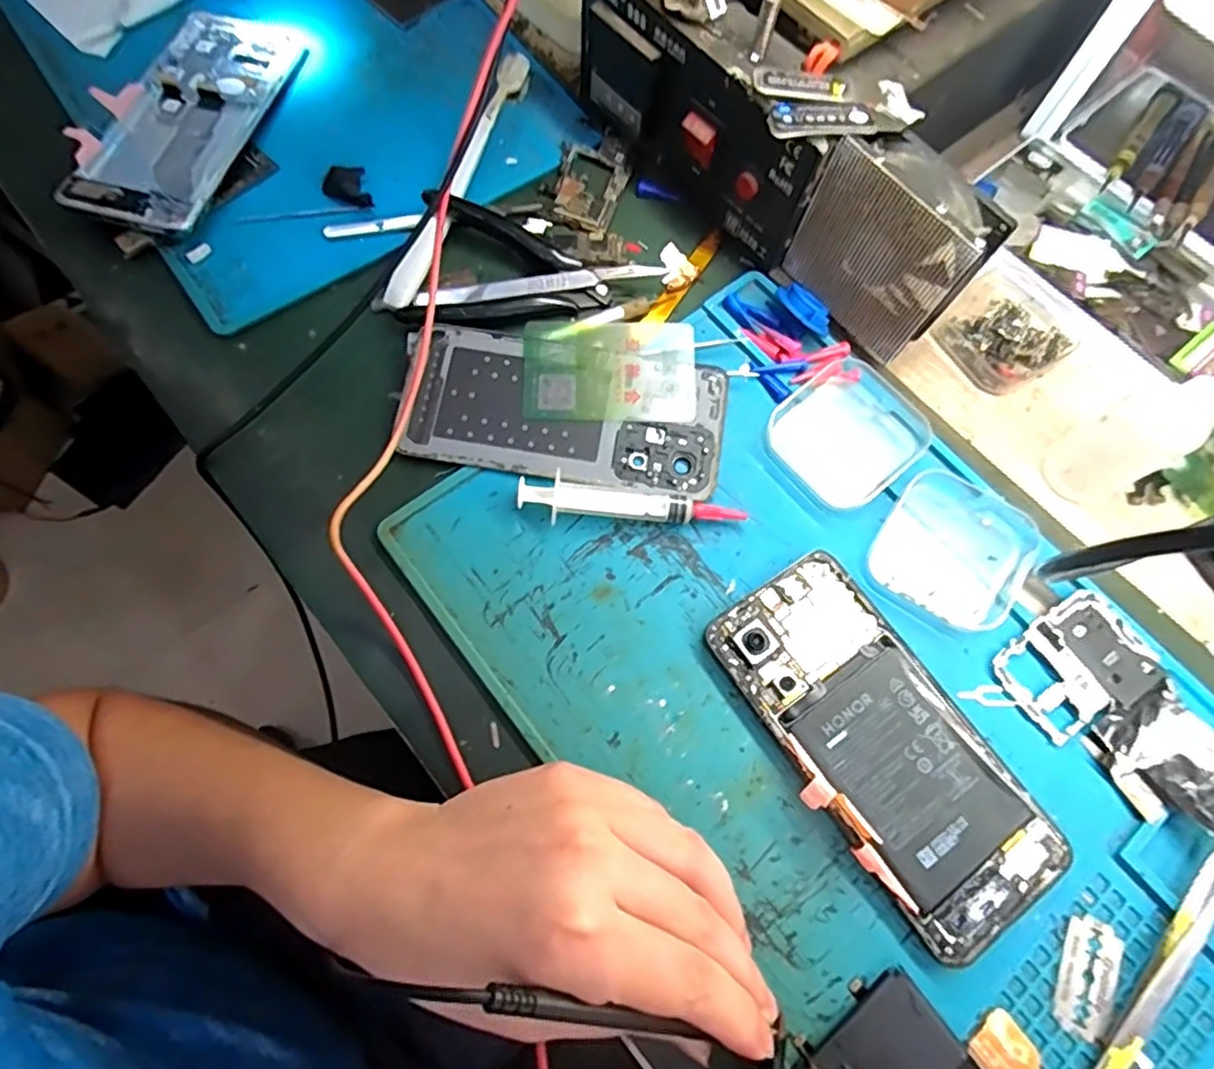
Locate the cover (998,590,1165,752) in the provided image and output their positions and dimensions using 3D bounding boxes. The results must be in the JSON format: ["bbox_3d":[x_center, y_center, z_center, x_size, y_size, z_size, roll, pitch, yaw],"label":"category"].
[{"bbox_3d":[0.209,0.059,0.289,0.062,0.006,0.048,-31,74,-13],"label":"cover"}]

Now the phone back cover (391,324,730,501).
[{"bbox_3d":[-0.023,-0.060,0.317,0.161,0.012,0.070,12,70,1],"label":"phone back cover"}]

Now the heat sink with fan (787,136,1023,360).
[{"bbox_3d":[0.131,-0.135,0.312,0.080,0.083,0.030,38,73,10],"label":"heat sink with fan"}]

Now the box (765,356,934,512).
[{"bbox_3d":[0.120,-0.050,0.323,0.071,0.013,0.062,-39,77,-15],"label":"box"}]

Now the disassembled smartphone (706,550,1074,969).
[{"bbox_3d":[0.114,0.087,0.274,0.075,0.011,0.158,-34,75,-14],"label":"disassembled smartphone"}]

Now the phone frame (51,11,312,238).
[{"bbox_3d":[-0.226,-0.230,0.360,0.067,0.013,0.155,20,70,2],"label":"phone frame"}]

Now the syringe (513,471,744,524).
[{"bbox_3d":[0.011,-0.013,0.303,0.104,0.013,0.018,6,70,-1],"label":"syringe"}]

